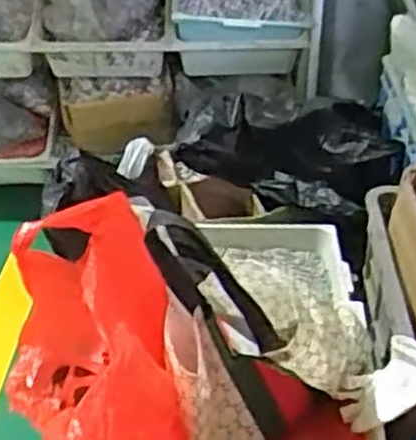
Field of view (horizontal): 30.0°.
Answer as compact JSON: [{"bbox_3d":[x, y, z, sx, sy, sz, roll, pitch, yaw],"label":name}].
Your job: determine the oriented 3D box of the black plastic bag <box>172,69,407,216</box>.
[{"bbox_3d":[0.145,-0.132,1.413,0.428,0.168,0.147,16,39,22],"label":"black plastic bag"}]

